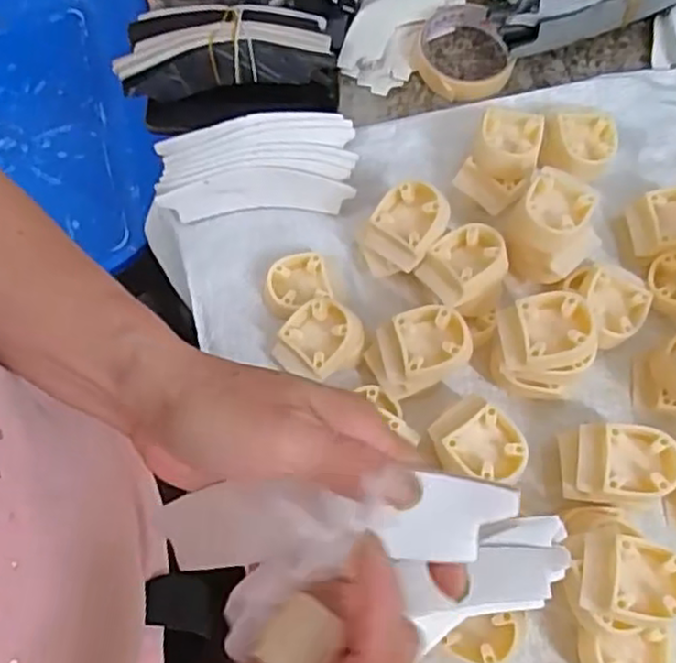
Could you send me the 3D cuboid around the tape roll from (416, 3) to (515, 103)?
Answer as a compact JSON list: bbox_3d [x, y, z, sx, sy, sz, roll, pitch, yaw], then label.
[{"bbox_3d":[0.107,-0.243,0.604,0.072,0.022,0.091,-11,72,0],"label":"tape roll"}]

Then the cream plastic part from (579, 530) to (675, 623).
[{"bbox_3d":[0.177,0.147,0.418,0.059,0.025,0.047,11,73,7],"label":"cream plastic part"}]

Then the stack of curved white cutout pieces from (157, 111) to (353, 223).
[{"bbox_3d":[-0.067,-0.136,0.569,0.155,0.036,0.078,-4,72,2],"label":"stack of curved white cutout pieces"}]

